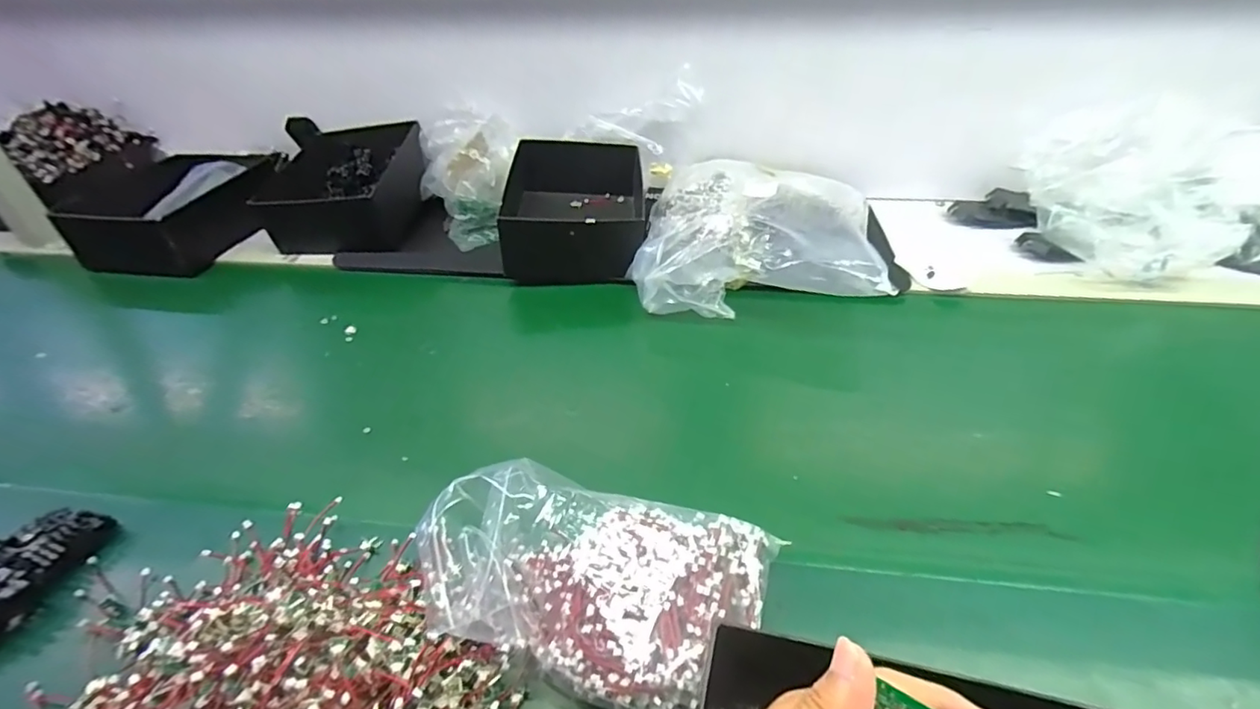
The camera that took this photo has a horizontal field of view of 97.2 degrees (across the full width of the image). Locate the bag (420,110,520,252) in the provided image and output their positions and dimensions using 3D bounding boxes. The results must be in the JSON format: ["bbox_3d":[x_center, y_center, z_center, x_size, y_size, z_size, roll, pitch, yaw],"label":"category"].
[{"bbox_3d":[-0.244,-0.278,0.856,0.153,0.114,0.199,-12,40,-11],"label":"bag"}]

